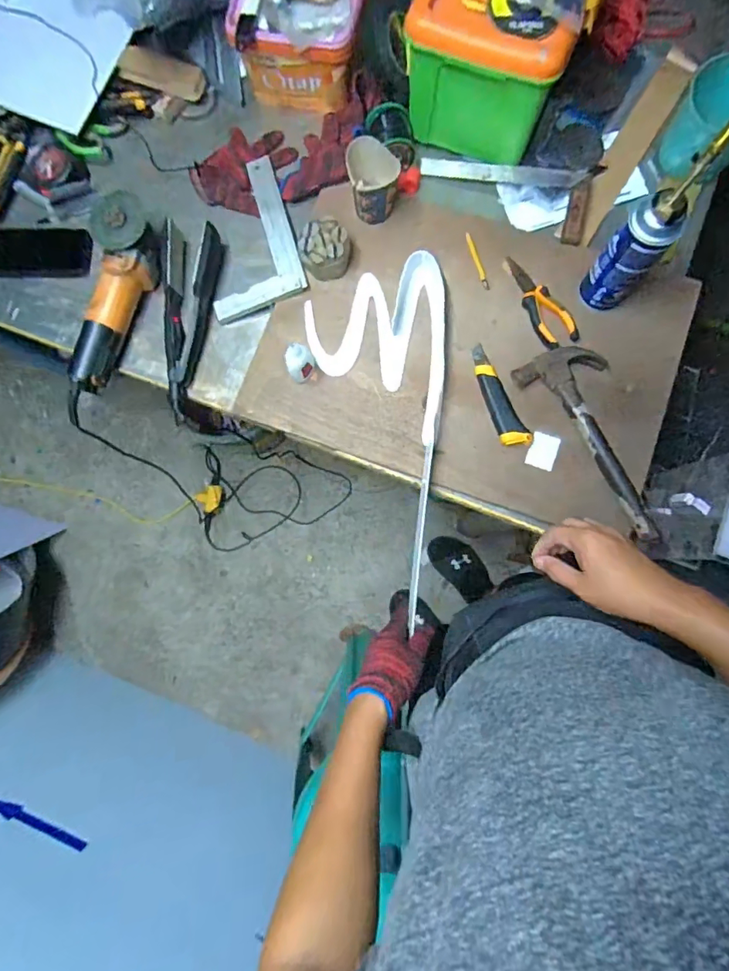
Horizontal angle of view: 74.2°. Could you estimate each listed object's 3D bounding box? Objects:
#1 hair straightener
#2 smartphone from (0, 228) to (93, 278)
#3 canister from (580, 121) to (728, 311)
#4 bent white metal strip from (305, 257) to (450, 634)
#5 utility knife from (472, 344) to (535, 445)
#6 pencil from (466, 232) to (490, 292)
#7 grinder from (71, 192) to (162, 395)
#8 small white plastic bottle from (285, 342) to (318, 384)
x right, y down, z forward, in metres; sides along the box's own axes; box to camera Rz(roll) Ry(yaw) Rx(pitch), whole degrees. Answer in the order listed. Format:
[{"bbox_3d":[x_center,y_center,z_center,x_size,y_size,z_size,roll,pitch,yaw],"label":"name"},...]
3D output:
[{"bbox_3d":[-0.283,-0.252,0.740,0.076,0.050,0.297,9,84,4],"label":"hair straightener"},{"bbox_3d":[-0.549,-0.392,0.814,0.166,0.014,0.081,-3,93,-5],"label":"smartphone"},{"bbox_3d":[0.359,-0.323,0.621,0.063,0.245,0.106,33,86,6],"label":"canister"},{"bbox_3d":[0.033,-0.103,0.688,0.204,0.048,0.451,-7,80,2],"label":"bent white metal strip"},{"bbox_3d":[0.193,-0.132,0.703,0.042,0.018,0.162,-22,82,0],"label":"utility knife"},{"bbox_3d":[0.174,-0.344,0.744,0.009,0.012,0.099,-17,83,1],"label":"pencil"},{"bbox_3d":[-0.377,-0.283,0.727,0.079,0.091,0.282,15,84,5],"label":"grinder"},{"bbox_3d":[-0.094,-0.182,0.697,0.039,0.073,0.046,-19,83,1],"label":"small white plastic bottle"}]

